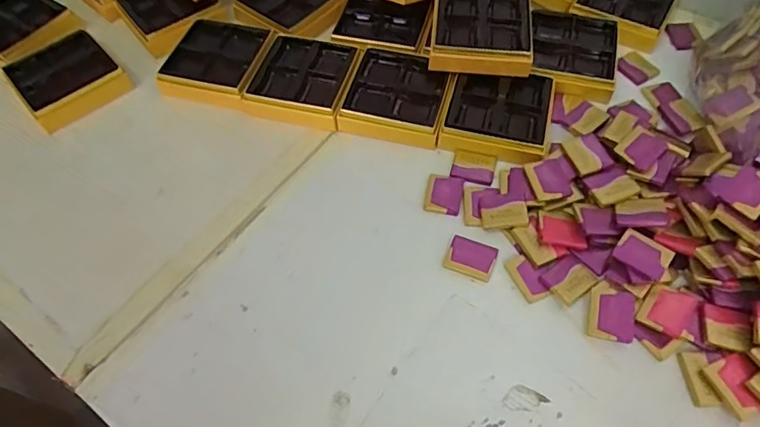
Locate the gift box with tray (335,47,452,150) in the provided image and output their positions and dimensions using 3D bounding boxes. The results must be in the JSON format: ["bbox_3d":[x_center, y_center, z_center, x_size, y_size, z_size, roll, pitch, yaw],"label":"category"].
[{"bbox_3d":[0.018,-0.117,0.513,0.099,0.020,0.096,13,58,10],"label":"gift box with tray"}]

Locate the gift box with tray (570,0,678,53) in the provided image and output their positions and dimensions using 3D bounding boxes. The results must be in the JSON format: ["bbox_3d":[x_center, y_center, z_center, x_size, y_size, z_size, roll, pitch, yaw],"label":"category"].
[{"bbox_3d":[0.275,-0.235,0.580,0.096,0.021,0.109,27,62,18],"label":"gift box with tray"}]

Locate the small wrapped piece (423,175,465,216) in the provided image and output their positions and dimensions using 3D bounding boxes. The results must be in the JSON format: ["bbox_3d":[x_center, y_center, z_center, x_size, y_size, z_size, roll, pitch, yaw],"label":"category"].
[{"bbox_3d":[0.058,-0.019,0.463,0.031,0.004,0.040,10,58,9],"label":"small wrapped piece"}]

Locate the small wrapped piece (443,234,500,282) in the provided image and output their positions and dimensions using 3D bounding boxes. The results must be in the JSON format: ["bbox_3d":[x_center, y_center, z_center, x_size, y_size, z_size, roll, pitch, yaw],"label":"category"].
[{"bbox_3d":[0.076,0.036,0.429,0.039,0.004,0.033,20,60,14],"label":"small wrapped piece"}]

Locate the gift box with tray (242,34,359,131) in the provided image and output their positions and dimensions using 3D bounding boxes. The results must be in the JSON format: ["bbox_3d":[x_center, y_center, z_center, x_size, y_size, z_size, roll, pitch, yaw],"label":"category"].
[{"bbox_3d":[-0.077,-0.139,0.526,0.095,0.019,0.103,12,58,10],"label":"gift box with tray"}]

